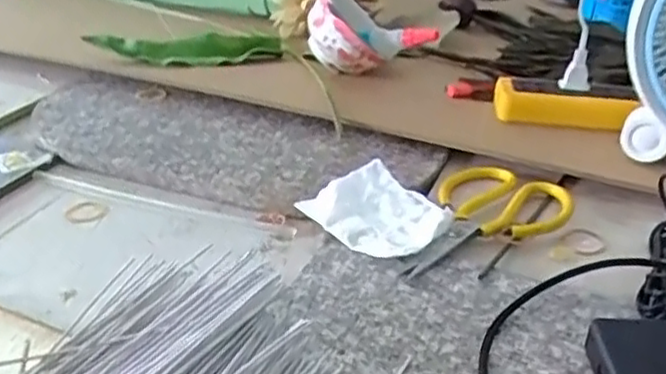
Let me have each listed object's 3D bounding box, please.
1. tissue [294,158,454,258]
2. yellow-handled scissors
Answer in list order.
[{"bbox_3d":[0.037,0.018,0.560,0.089,0.019,0.108,-25,39,-35],"label":"tissue"},{"bbox_3d":[0.131,0.026,0.554,0.108,0.008,0.170,10,33,16],"label":"yellow-handled scissors"}]

